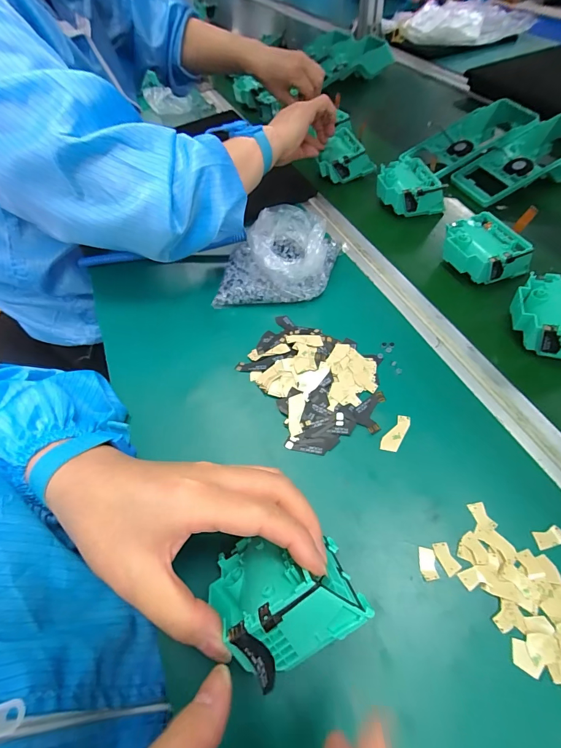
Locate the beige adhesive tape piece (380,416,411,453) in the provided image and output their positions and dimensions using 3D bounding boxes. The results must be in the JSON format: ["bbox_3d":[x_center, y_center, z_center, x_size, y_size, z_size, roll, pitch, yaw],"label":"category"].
[{"bbox_3d":[0.097,0.050,0.298,0.014,0.004,0.037,30,65,16],"label":"beige adhesive tape piece"}]

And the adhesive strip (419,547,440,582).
[{"bbox_3d":[0.101,0.130,0.241,0.010,0.004,0.020,-2,55,4],"label":"adhesive strip"}]

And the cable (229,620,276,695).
[{"bbox_3d":[-0.013,0.132,0.167,0.031,0.008,0.011,29,60,38],"label":"cable"}]

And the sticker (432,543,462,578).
[{"bbox_3d":[0.115,0.127,0.244,0.011,0.004,0.020,-24,57,-7],"label":"sticker"}]

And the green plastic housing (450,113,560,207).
[{"bbox_3d":[0.343,-0.298,0.490,0.178,0.061,0.086,-18,55,-7],"label":"green plastic housing"}]

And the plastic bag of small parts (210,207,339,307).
[{"bbox_3d":[0.000,-0.139,0.406,0.120,0.050,0.148,12,57,13],"label":"plastic bag of small parts"}]

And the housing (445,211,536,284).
[{"bbox_3d":[0.226,-0.135,0.394,0.072,0.044,0.082,-25,56,-12],"label":"housing"}]

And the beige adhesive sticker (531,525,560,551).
[{"bbox_3d":[0.187,0.113,0.244,0.021,0.004,0.011,-13,55,-4],"label":"beige adhesive sticker"}]

